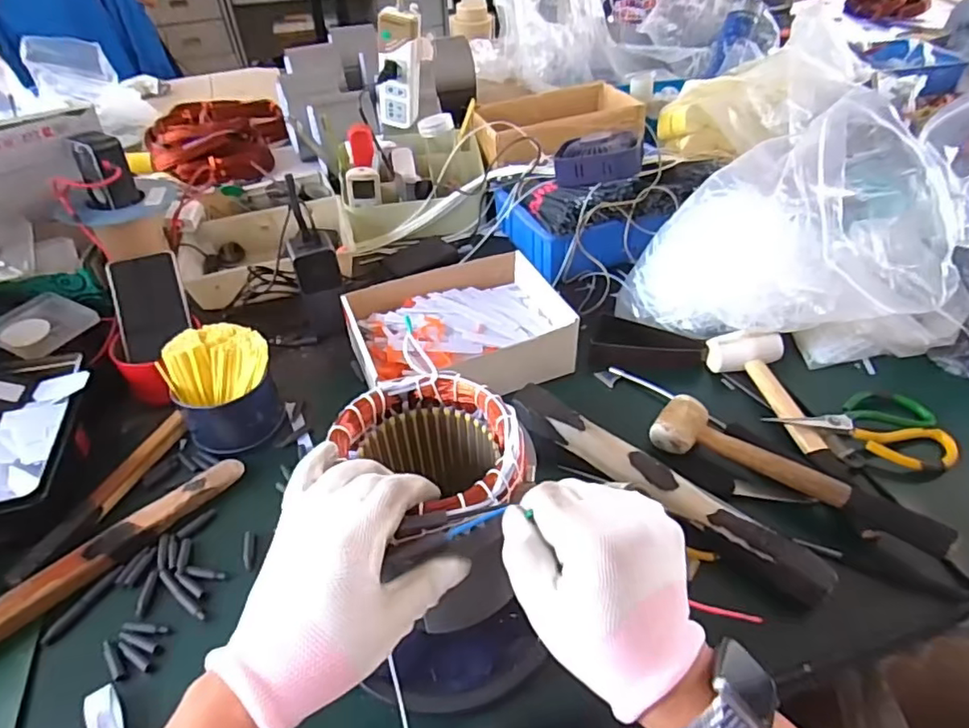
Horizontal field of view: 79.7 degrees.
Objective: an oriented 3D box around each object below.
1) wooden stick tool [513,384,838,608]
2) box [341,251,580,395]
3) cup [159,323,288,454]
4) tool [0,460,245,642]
[{"bbox_3d":[0.160,0.108,0.543,0.317,0.039,0.043,31,52,30],"label":"wooden stick tool"},{"bbox_3d":[-0.023,-0.046,0.708,0.263,0.063,0.187,-17,45,-15],"label":"box"},{"bbox_3d":[-0.278,0.026,0.626,0.100,0.099,0.093,-1,43,1],"label":"cup"},{"bbox_3d":[-0.347,0.168,0.520,0.035,0.026,0.271,31,53,30],"label":"tool"}]

